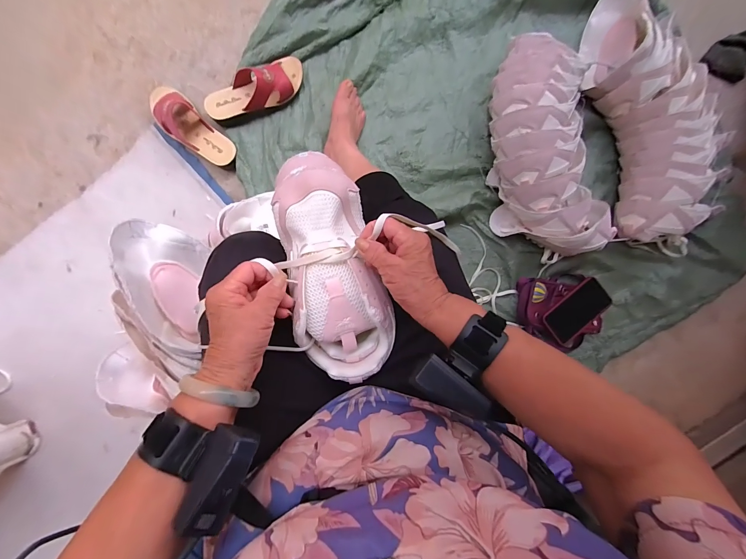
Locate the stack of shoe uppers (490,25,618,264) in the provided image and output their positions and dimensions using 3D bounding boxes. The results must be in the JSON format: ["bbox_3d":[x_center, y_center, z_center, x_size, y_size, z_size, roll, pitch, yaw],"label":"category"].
[{"bbox_3d":[0.363,-0.263,0.676,0.202,0.148,0.432,-7,89,-3],"label":"stack of shoe uppers"}]

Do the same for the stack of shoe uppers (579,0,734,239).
[{"bbox_3d":[0.621,-0.365,0.700,0.228,0.136,0.546,-12,89,-3],"label":"stack of shoe uppers"}]

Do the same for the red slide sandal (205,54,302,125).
[{"bbox_3d":[-0.258,-0.419,0.694,0.226,0.066,0.088,-25,90,-3],"label":"red slide sandal"}]

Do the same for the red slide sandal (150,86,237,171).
[{"bbox_3d":[-0.397,-0.327,0.694,0.086,0.061,0.231,-45,91,-3],"label":"red slide sandal"}]

